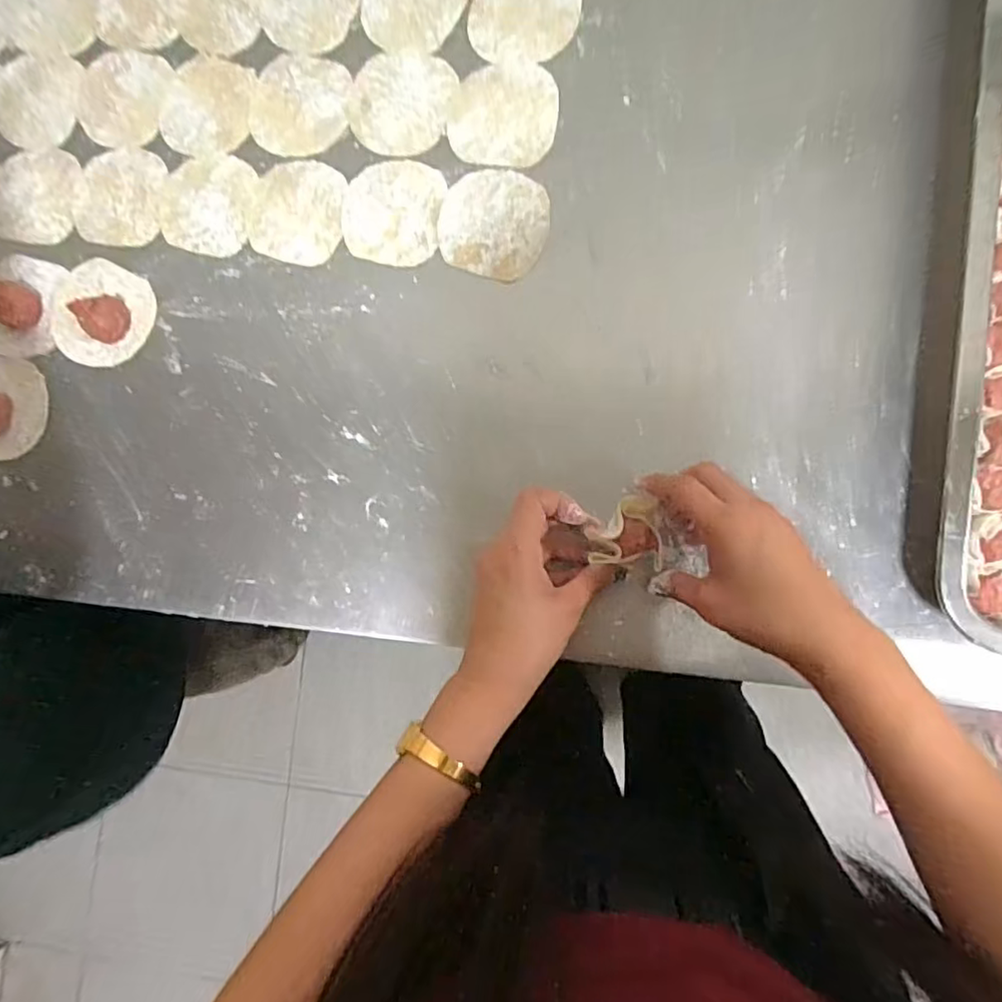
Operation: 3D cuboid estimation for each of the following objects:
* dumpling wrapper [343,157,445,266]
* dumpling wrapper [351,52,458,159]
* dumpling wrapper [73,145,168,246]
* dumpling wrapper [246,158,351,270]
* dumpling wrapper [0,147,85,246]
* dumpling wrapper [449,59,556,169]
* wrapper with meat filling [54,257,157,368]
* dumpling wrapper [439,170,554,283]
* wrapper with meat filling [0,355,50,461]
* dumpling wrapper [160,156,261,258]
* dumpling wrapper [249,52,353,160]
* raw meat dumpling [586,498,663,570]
[{"bbox_3d":[-0.081,-0.217,0.460,0.074,0.004,0.078,10,87,6],"label":"dumpling wrapper"},{"bbox_3d":[-0.076,-0.302,0.466,0.077,0.004,0.082,0,86,6],"label":"dumpling wrapper"},{"bbox_3d":[-0.302,-0.242,0.488,0.071,0.004,0.079,6,86,6],"label":"dumpling wrapper"},{"bbox_3d":[-0.156,-0.222,0.468,0.074,0.004,0.080,0,86,6],"label":"dumpling wrapper"},{"bbox_3d":[-0.371,-0.242,0.485,0.074,0.006,0.078,15,87,7],"label":"dumpling wrapper"},{"bbox_3d":[0.002,-0.286,0.454,0.079,0.004,0.079,0,86,6],"label":"dumpling wrapper"},{"bbox_3d":[-0.314,-0.147,0.471,0.082,0.019,0.078,0,86,6],"label":"wrapper with meat filling"},{"bbox_3d":[-0.006,-0.202,0.443,0.078,0.004,0.075,0,86,6],"label":"dumpling wrapper"},{"bbox_3d":[-0.386,-0.071,0.472,0.069,0.011,0.079,11,87,7],"label":"wrapper with meat filling"},{"bbox_3d":[-0.228,-0.230,0.478,0.078,0.004,0.076,0,86,6],"label":"dumpling wrapper"},{"bbox_3d":[-0.155,-0.307,0.475,0.079,0.004,0.079,5,86,6],"label":"dumpling wrapper"},{"bbox_3d":[0.080,0.020,0.400,0.046,0.026,0.046,-3,86,6],"label":"raw meat dumpling"}]

